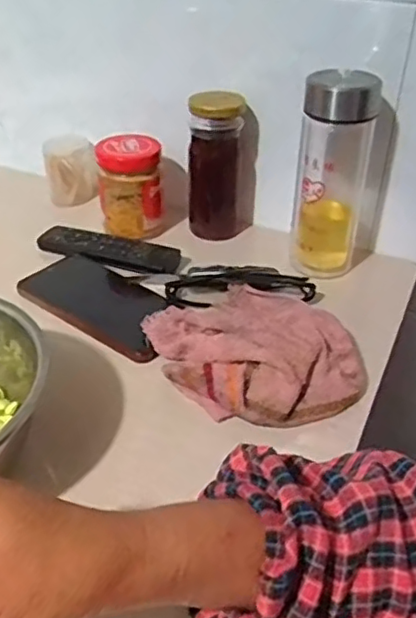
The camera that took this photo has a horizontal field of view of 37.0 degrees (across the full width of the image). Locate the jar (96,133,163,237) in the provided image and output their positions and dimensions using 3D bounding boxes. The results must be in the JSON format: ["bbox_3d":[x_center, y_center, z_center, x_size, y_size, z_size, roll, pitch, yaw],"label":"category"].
[{"bbox_3d":[-0.084,-0.133,0.666,0.064,0.090,0.058,-5,35,-10],"label":"jar"}]

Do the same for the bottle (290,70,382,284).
[{"bbox_3d":[0.121,-0.131,0.604,0.064,0.189,0.074,11,35,12],"label":"bottle"}]

